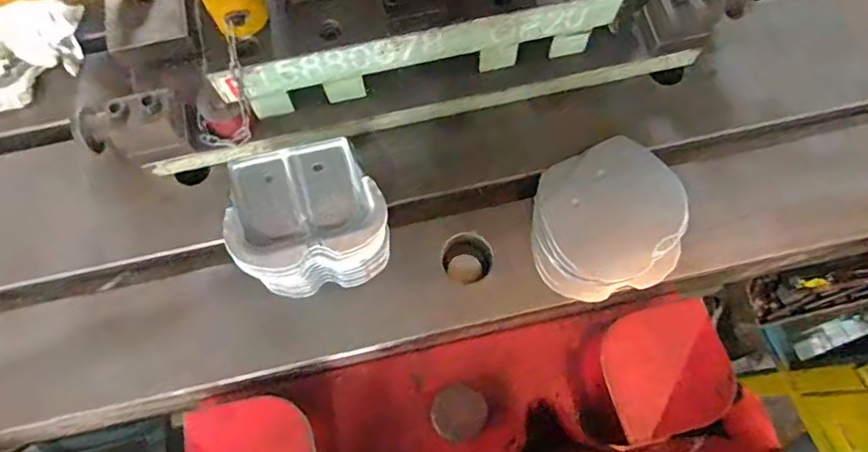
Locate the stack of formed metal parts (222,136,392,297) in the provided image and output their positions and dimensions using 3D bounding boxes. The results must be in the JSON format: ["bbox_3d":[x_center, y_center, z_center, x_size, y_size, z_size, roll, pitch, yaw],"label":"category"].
[{"bbox_3d":[-0.105,-0.006,0.511,0.119,0.113,0.107,-17,73,-4],"label":"stack of formed metal parts"}]

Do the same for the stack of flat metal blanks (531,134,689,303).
[{"bbox_3d":[0.177,-0.007,0.590,0.160,0.025,0.142,-21,73,-5],"label":"stack of flat metal blanks"}]

